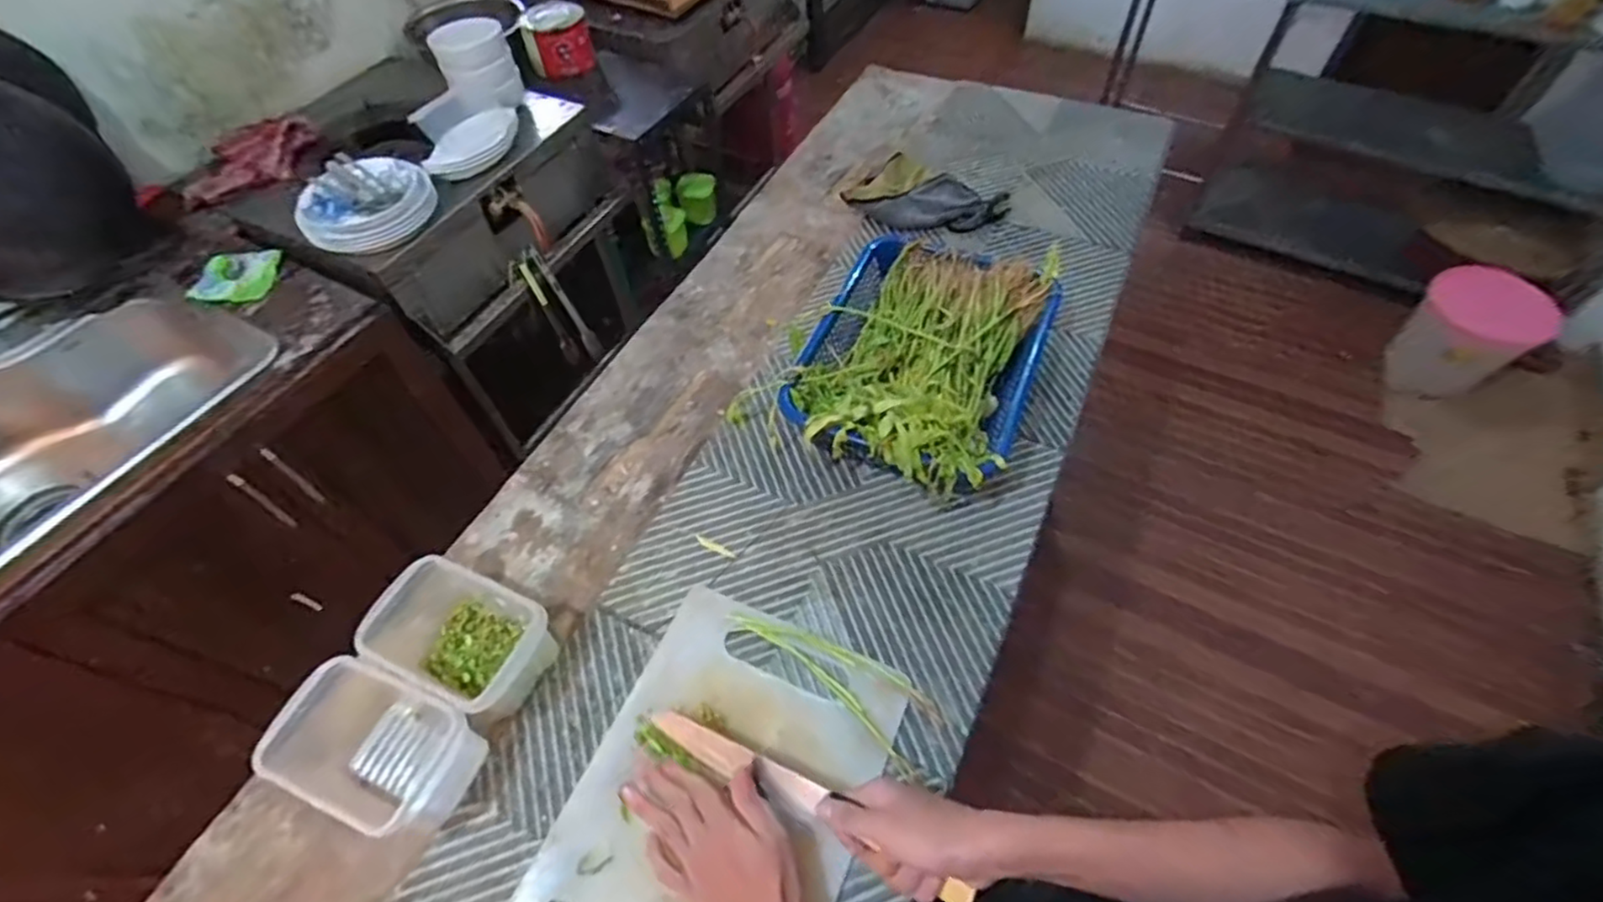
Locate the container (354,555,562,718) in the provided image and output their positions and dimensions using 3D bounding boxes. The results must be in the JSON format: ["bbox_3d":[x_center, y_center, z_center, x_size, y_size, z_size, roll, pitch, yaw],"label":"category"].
[{"bbox_3d":[-0.337,0.183,0.663,0.177,0.093,0.103,19,60,16],"label":"container"}]

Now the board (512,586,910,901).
[{"bbox_3d":[-0.087,0.332,0.591,0.244,0.020,0.398,19,60,16],"label":"board"}]

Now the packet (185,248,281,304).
[{"bbox_3d":[-1.006,-0.311,1.197,0.124,0.026,0.111,-4,56,2],"label":"packet"}]

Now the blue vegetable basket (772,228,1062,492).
[{"bbox_3d":[0.146,-0.107,0.816,0.255,0.110,0.332,18,60,15],"label":"blue vegetable basket"}]

